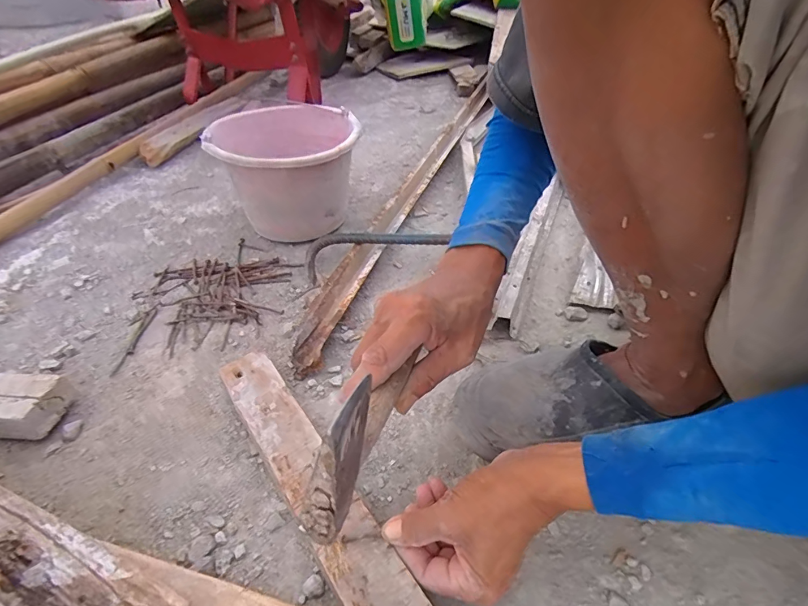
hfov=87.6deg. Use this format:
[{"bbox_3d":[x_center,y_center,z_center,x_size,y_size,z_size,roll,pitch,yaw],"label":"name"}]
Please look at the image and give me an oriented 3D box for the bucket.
[{"bbox_3d":[-0.185,-0.208,0.696,0.213,0.169,0.246,-21,45,-20],"label":"bucket"}]

